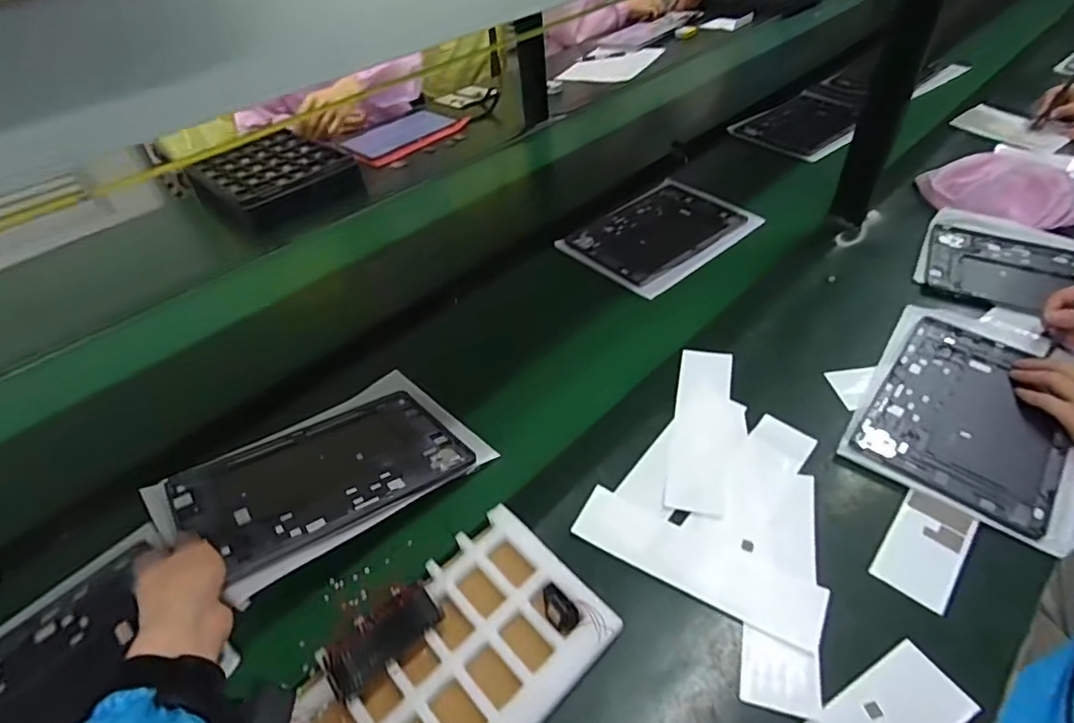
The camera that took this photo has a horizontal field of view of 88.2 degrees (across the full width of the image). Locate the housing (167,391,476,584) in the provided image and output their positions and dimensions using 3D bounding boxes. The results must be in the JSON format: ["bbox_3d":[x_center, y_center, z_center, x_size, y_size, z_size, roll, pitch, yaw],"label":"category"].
[{"bbox_3d":[-0.212,0.106,0.552,0.246,0.009,0.170,-22,37,-31],"label":"housing"}]

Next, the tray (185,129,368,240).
[{"bbox_3d":[-0.520,-0.362,1.086,0.244,0.068,0.275,-36,49,-25],"label":"tray"}]

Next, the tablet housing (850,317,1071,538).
[{"bbox_3d":[0.470,0.051,0.598,0.165,0.007,0.259,29,54,30],"label":"tablet housing"}]

